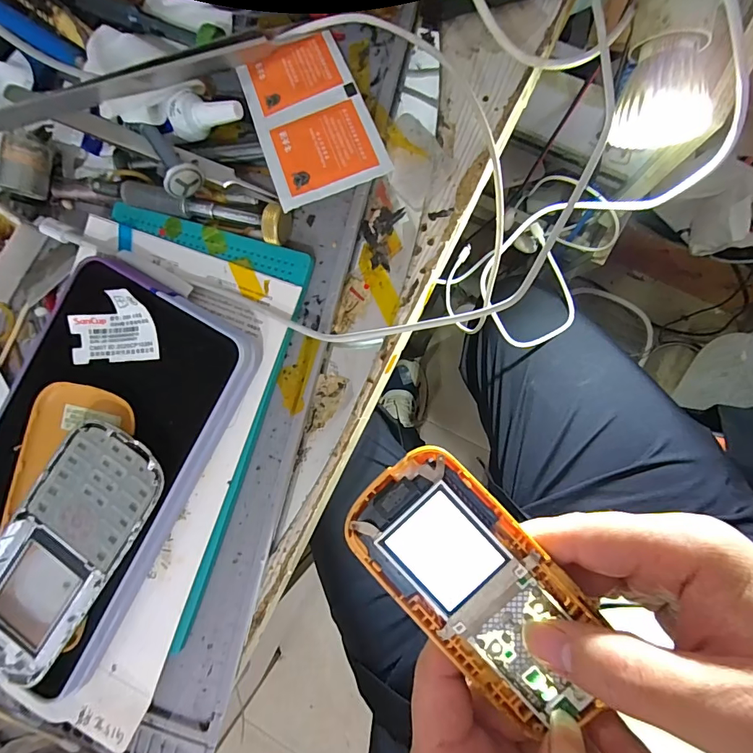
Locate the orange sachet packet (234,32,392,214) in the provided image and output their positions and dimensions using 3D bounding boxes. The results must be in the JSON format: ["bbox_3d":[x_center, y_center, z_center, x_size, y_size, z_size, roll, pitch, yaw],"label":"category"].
[{"bbox_3d":[-0.031,-0.120,0.193,0.049,0.004,0.091,-21,71,2],"label":"orange sachet packet"}]

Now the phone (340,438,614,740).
[{"bbox_3d":[0.039,0.081,0.159,0.052,0.011,0.111,-42,85,4],"label":"phone"}]

